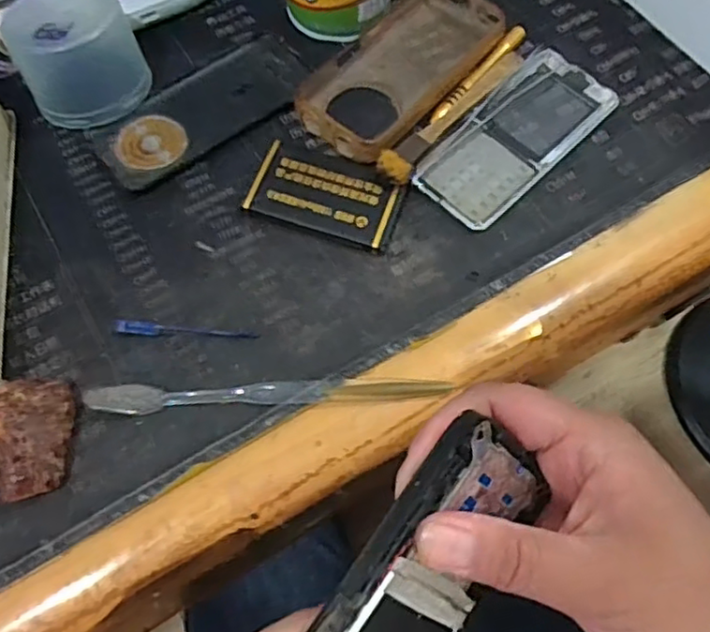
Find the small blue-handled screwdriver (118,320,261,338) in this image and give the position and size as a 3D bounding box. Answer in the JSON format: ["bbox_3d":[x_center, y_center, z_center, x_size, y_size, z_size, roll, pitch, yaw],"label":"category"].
[{"bbox_3d":[-0.081,0.006,0.312,0.067,0.006,0.007,1,67,-1],"label":"small blue-handled screwdriver"}]

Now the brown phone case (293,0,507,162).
[{"bbox_3d":[0.028,-0.147,0.375,0.067,0.014,0.139,35,70,13],"label":"brown phone case"}]

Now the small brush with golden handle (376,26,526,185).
[{"bbox_3d":[0.059,-0.121,0.363,0.019,0.018,0.137,37,71,13],"label":"small brush with golden handle"}]

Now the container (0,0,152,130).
[{"bbox_3d":[-0.146,-0.139,0.345,0.062,0.051,0.058,0,67,-1],"label":"container"}]

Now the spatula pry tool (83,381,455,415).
[{"bbox_3d":[-0.039,0.037,0.301,0.165,0.006,0.013,-2,67,-2],"label":"spatula pry tool"}]

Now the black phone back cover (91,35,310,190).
[{"bbox_3d":[-0.084,-0.118,0.369,0.125,0.006,0.053,-35,72,-15],"label":"black phone back cover"}]

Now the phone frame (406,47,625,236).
[{"bbox_3d":[0.092,-0.101,0.364,0.053,0.007,0.128,41,72,15],"label":"phone frame"}]

